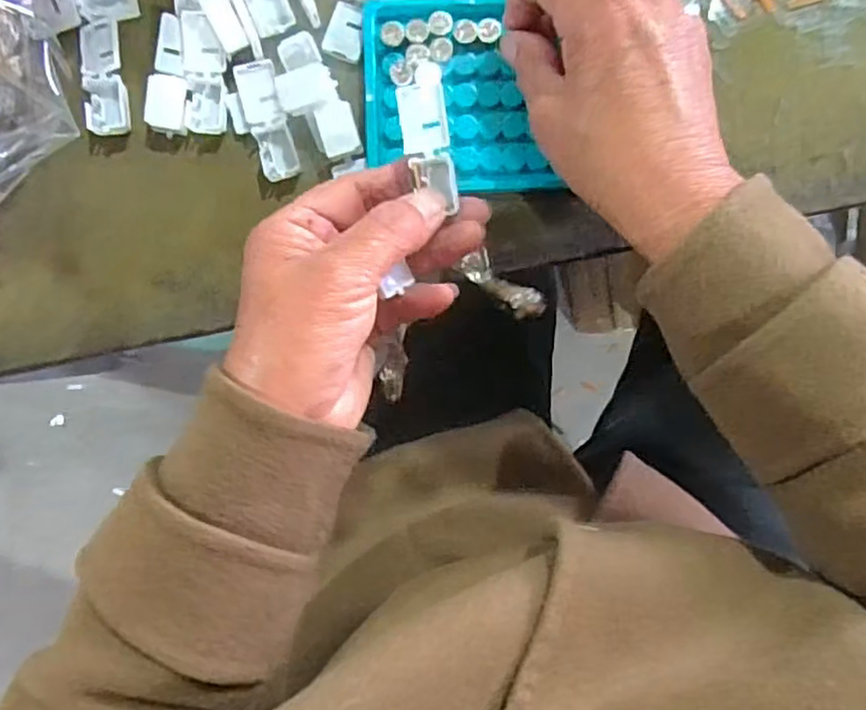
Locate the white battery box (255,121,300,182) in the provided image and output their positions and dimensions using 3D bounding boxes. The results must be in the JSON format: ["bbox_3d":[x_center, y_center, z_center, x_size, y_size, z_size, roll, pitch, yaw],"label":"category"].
[{"bbox_3d":[-0.076,-0.100,0.322,0.017,0.006,0.025,-16,95,0],"label":"white battery box"}]

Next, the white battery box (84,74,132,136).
[{"bbox_3d":[-0.157,-0.120,0.317,0.018,0.008,0.027,-4,94,-1],"label":"white battery box"}]

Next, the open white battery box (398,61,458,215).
[{"bbox_3d":[-0.002,-0.090,0.275,0.020,0.013,0.058,-11,96,0],"label":"open white battery box"}]

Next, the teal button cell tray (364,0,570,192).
[{"bbox_3d":[0.012,-0.126,0.317,0.087,0.006,0.092,-1,94,-1],"label":"teal button cell tray"}]

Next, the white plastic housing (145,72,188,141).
[{"bbox_3d":[-0.129,-0.121,0.317,0.019,0.009,0.026,8,94,-2],"label":"white plastic housing"}]

